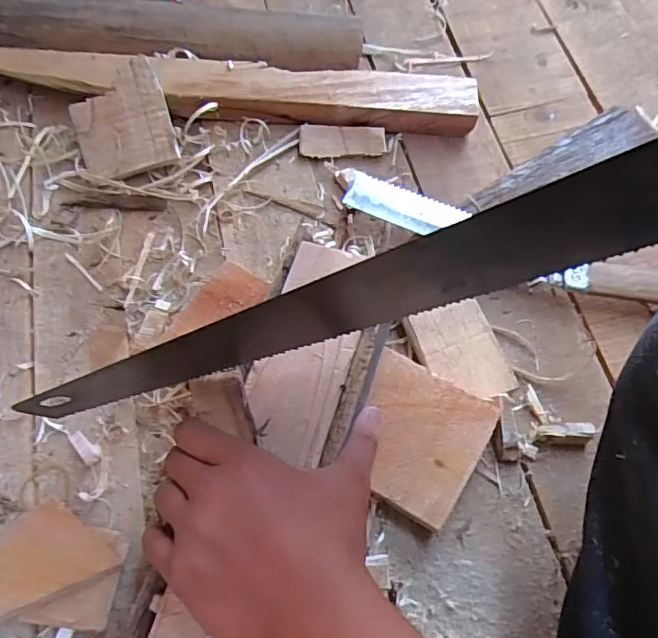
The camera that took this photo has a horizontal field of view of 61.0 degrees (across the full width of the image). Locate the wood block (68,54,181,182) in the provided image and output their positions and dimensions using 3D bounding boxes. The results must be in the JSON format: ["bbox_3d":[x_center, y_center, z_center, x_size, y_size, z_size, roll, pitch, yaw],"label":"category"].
[{"bbox_3d":[-0.186,-0.177,0.501,0.084,0.010,0.099,-23,84,-3],"label":"wood block"}]

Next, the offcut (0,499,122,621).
[{"bbox_3d":[-0.185,0.162,0.339,0.062,0.008,0.092,37,58,17],"label":"offcut"}]

